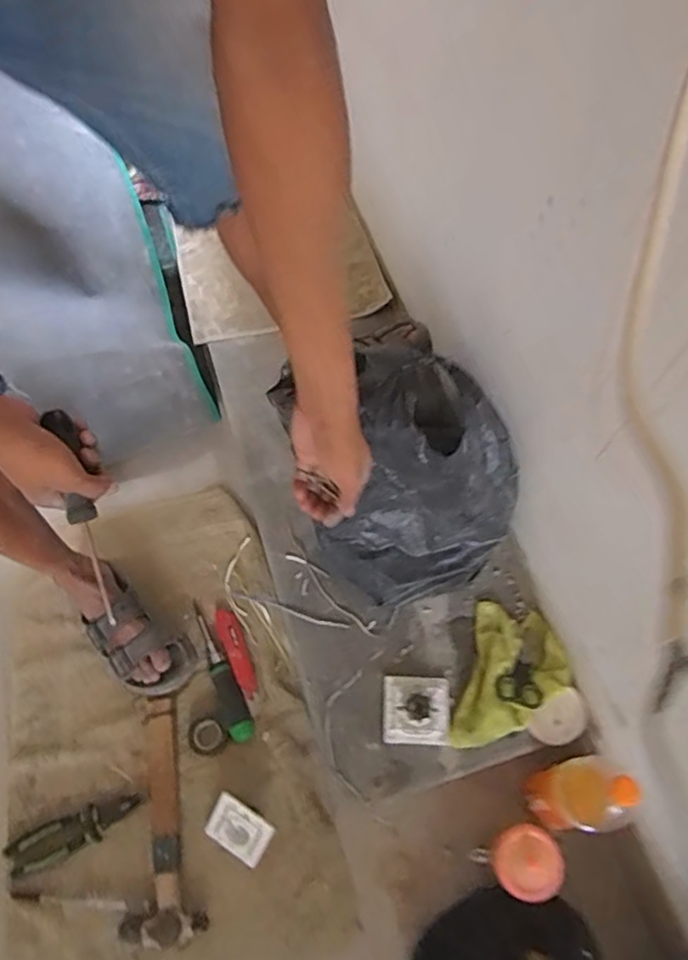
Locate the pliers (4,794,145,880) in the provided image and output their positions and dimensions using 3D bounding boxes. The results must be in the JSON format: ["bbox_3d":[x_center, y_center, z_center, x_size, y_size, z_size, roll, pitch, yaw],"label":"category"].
[{"bbox_3d":[-0.369,0.483,0.868,0.175,0.015,0.050,-22,66,-12],"label":"pliers"}]

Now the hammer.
[{"bbox_3d":[-0.257,0.463,0.872,0.097,0.032,0.304,-9,63,-6],"label":"hammer"}]

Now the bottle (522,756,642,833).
[{"bbox_3d":[0.291,0.401,0.799,0.081,0.192,0.080,-9,63,-6],"label":"bottle"}]

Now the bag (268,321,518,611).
[{"bbox_3d":[0.074,-0.023,0.874,0.251,0.327,0.315,-18,65,-11],"label":"bag"}]

